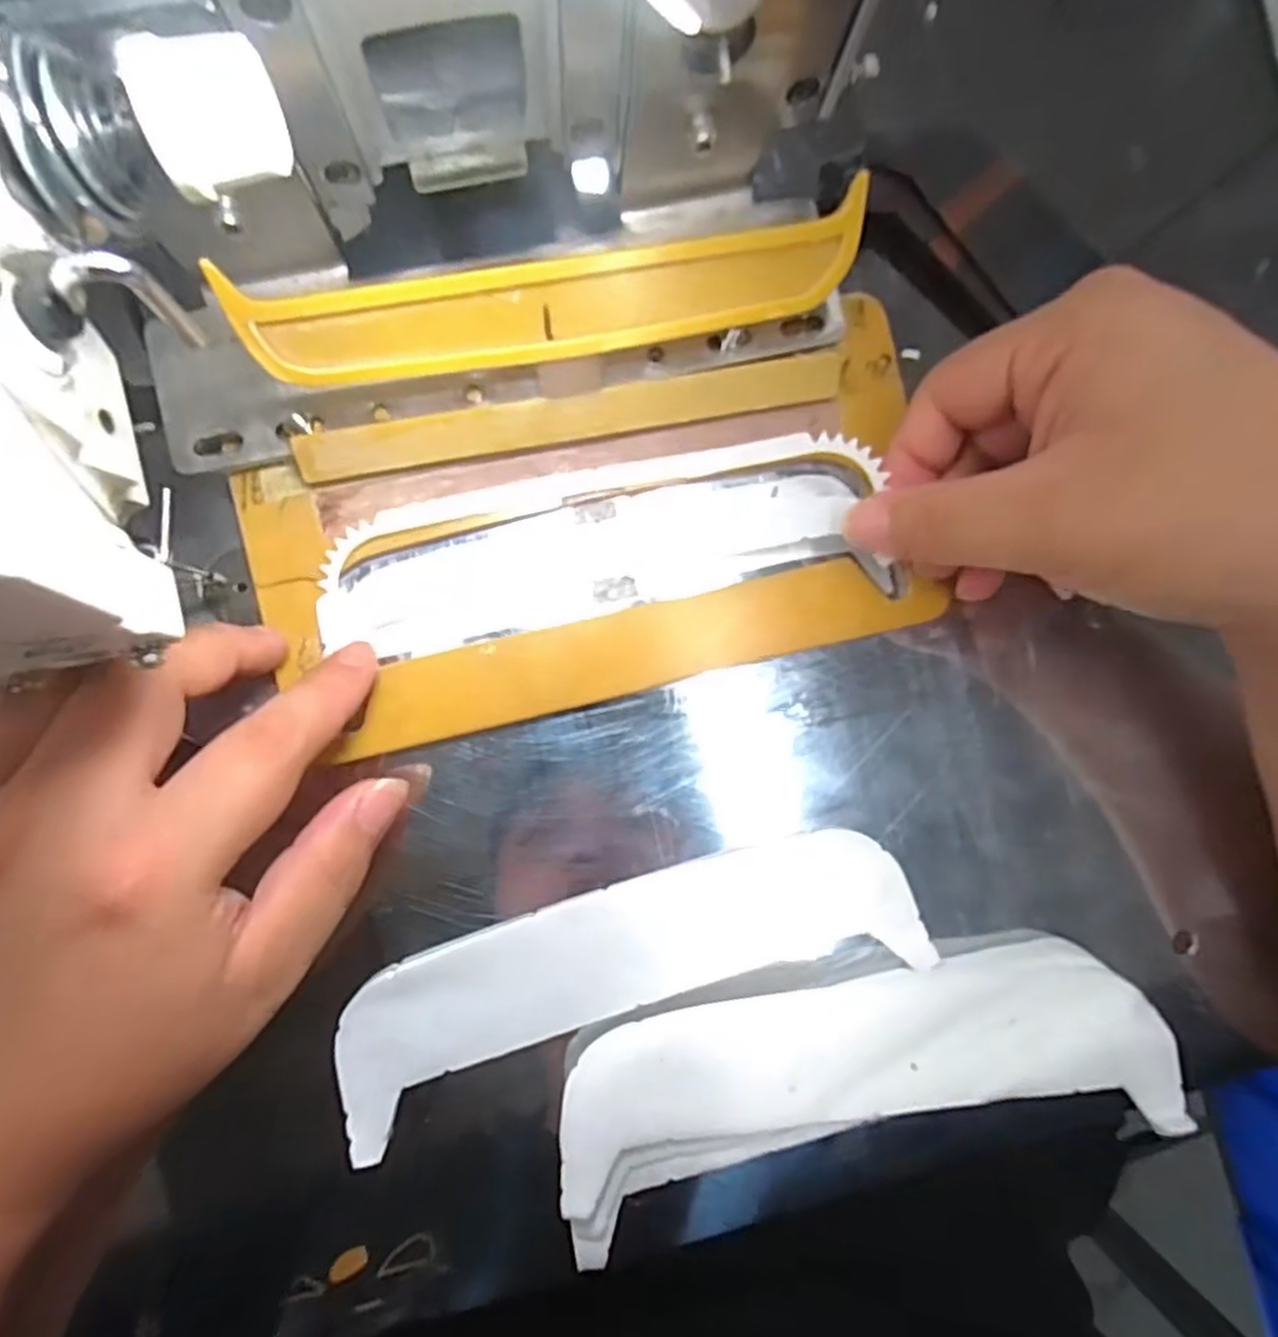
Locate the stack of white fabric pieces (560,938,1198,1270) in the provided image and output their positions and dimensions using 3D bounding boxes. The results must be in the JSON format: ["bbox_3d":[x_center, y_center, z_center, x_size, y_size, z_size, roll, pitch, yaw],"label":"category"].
[{"bbox_3d":[0.072,0.133,0.247,0.194,0.024,0.061,-8,89,-5],"label":"stack of white fabric pieces"}]

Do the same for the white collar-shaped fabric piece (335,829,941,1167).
[{"bbox_3d":[-0.002,0.100,0.253,0.196,0.007,0.052,-16,90,-5],"label":"white collar-shaped fabric piece"}]

